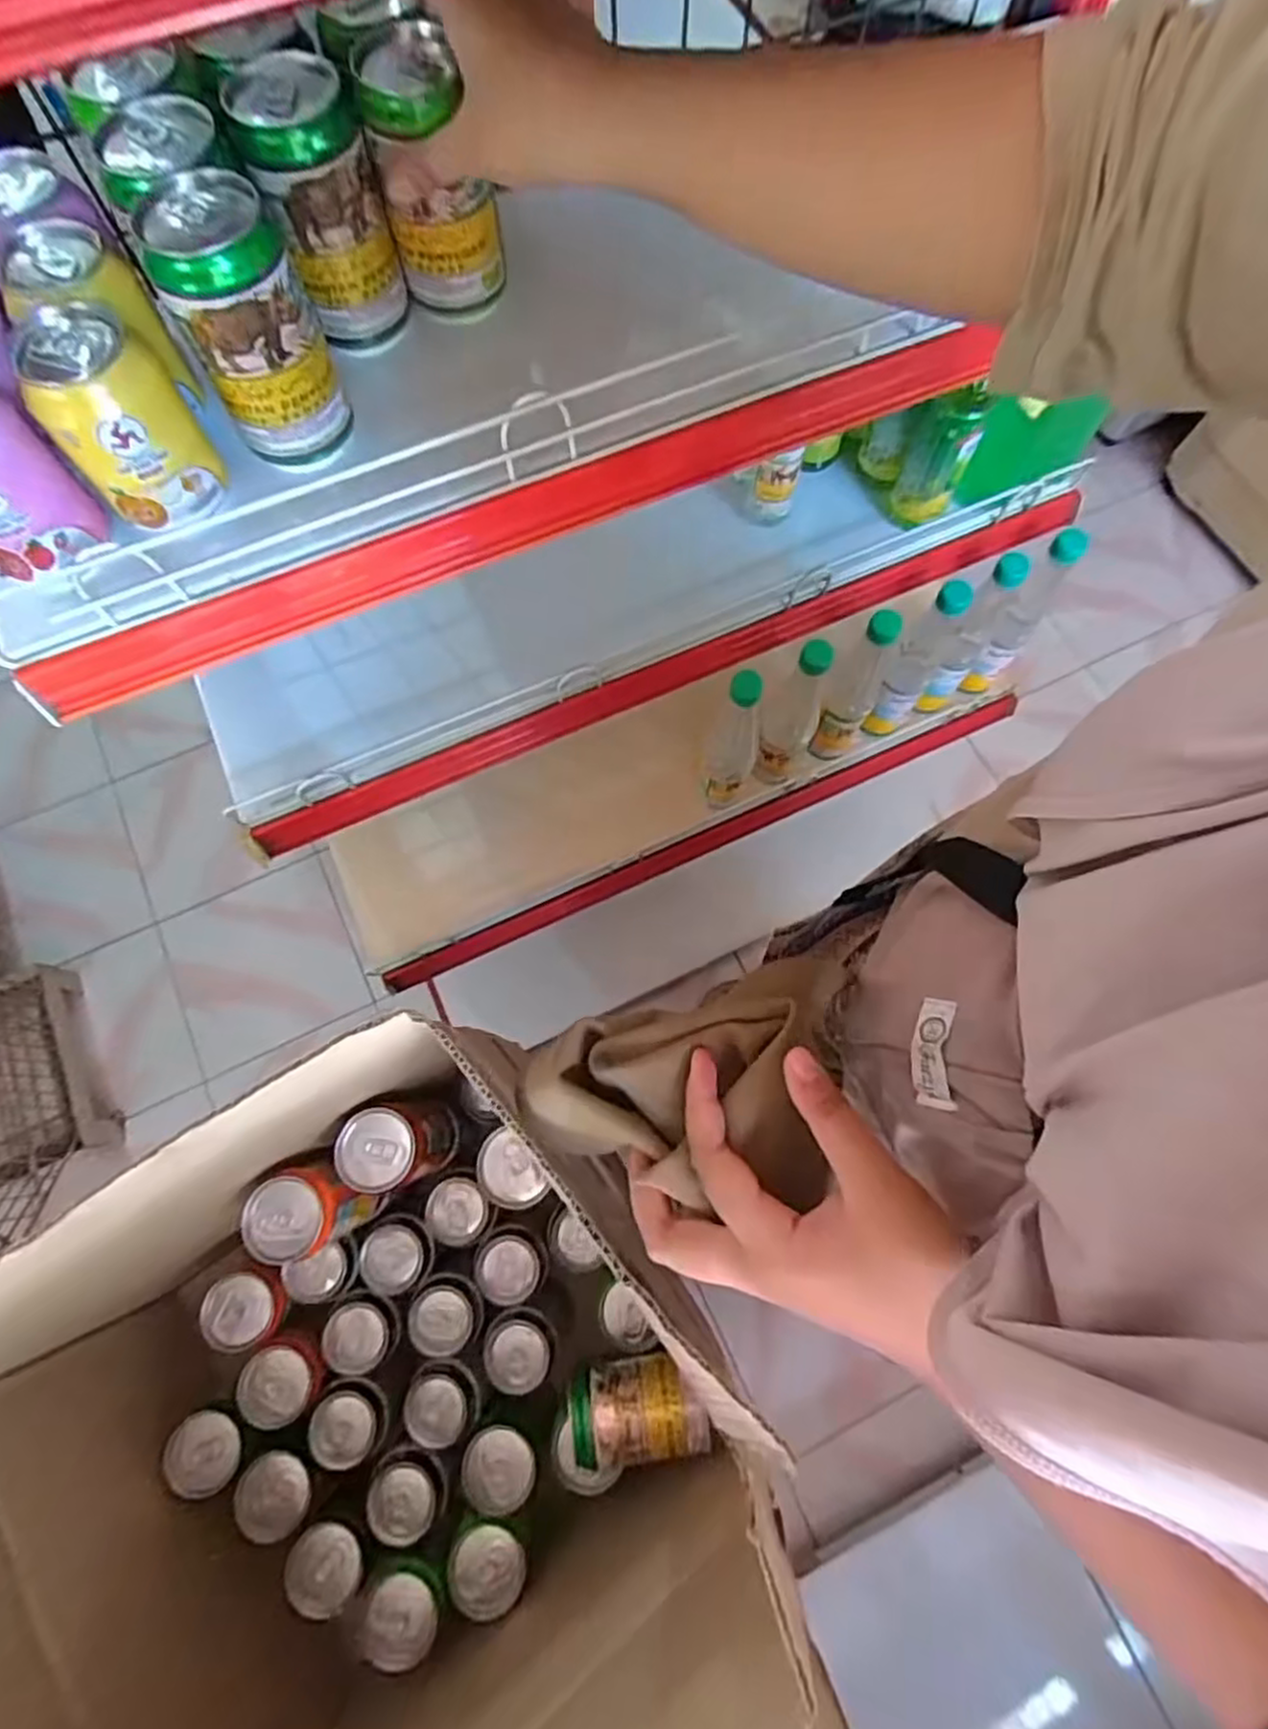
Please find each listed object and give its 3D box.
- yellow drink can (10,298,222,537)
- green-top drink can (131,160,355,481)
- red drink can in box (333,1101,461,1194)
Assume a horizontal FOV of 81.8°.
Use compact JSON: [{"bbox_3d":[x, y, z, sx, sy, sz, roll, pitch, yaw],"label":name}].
[{"bbox_3d":[-0.261,-0.226,0.376,0.059,0.081,0.055,0,73,0],"label":"yellow drink can"},{"bbox_3d":[-0.198,-0.277,0.383,0.065,0.107,0.065,-22,75,-7],"label":"green-top drink can"},{"bbox_3d":[-0.183,0.230,0.601,0.078,0.120,0.064,-4,74,-2],"label":"red drink can in box"}]

